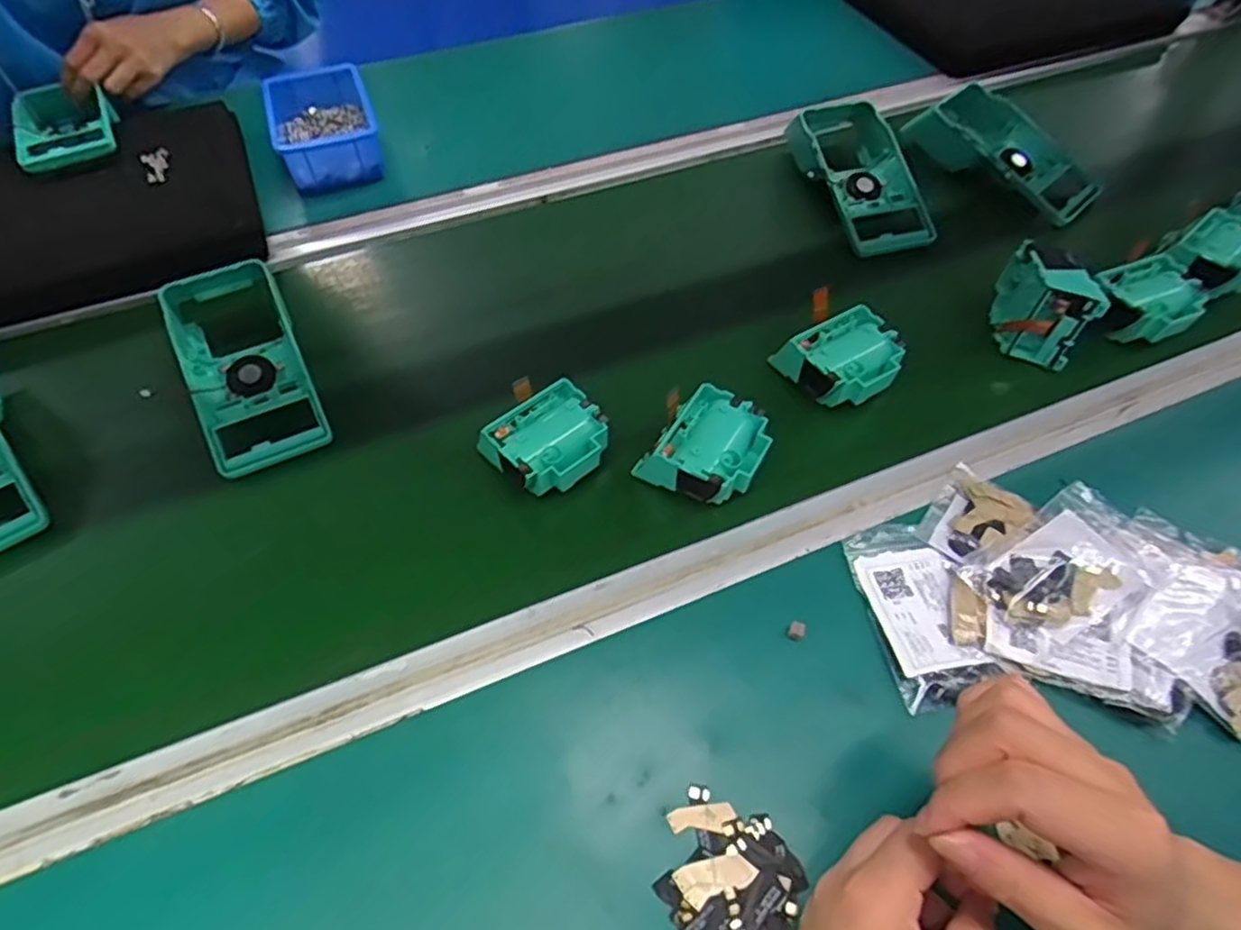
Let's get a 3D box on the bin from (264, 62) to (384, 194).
[{"bbox_3d":[-0.304,-0.345,0.722,0.099,0.056,0.150,-17,57,-11],"label":"bin"}]

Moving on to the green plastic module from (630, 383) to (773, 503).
[{"bbox_3d":[0.063,-0.010,0.493,0.074,0.041,0.077,33,62,20],"label":"green plastic module"}]

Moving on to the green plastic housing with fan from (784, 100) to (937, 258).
[{"bbox_3d":[0.233,-0.292,0.691,0.095,0.061,0.203,-14,57,-9],"label":"green plastic housing with fan"}]

